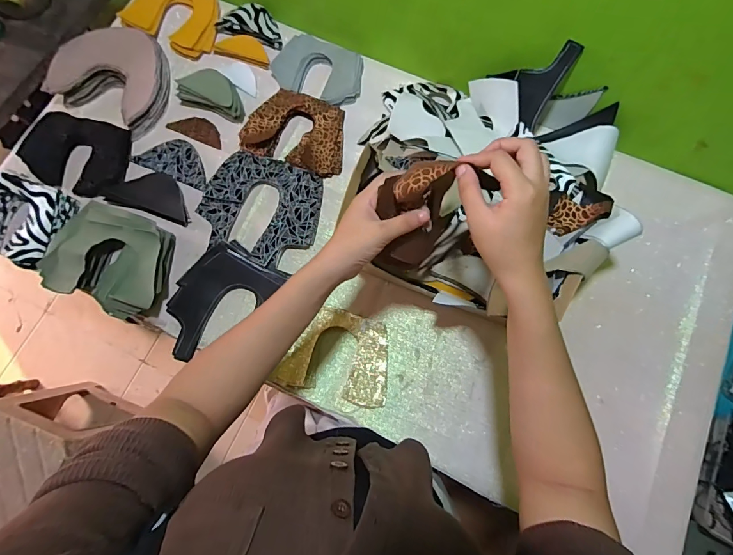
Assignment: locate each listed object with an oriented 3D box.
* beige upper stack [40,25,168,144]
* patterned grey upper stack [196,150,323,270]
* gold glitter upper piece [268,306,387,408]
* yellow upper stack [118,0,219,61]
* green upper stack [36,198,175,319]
[{"bbox_3d":[-0.440,-0.361,0.677,0.174,0.043,0.173,24,76,5],"label":"beige upper stack"},{"bbox_3d":[-0.174,-0.116,0.630,0.198,0.013,0.172,20,76,4],"label":"patterned grey upper stack"},{"bbox_3d":[-0.042,0.116,0.587,0.165,0.014,0.127,16,79,0],"label":"gold glitter upper piece"},{"bbox_3d":[-0.360,-0.498,0.729,0.164,0.029,0.134,23,76,5],"label":"yellow upper stack"},{"bbox_3d":[-0.397,-0.030,0.590,0.184,0.043,0.151,12,75,2],"label":"green upper stack"}]

